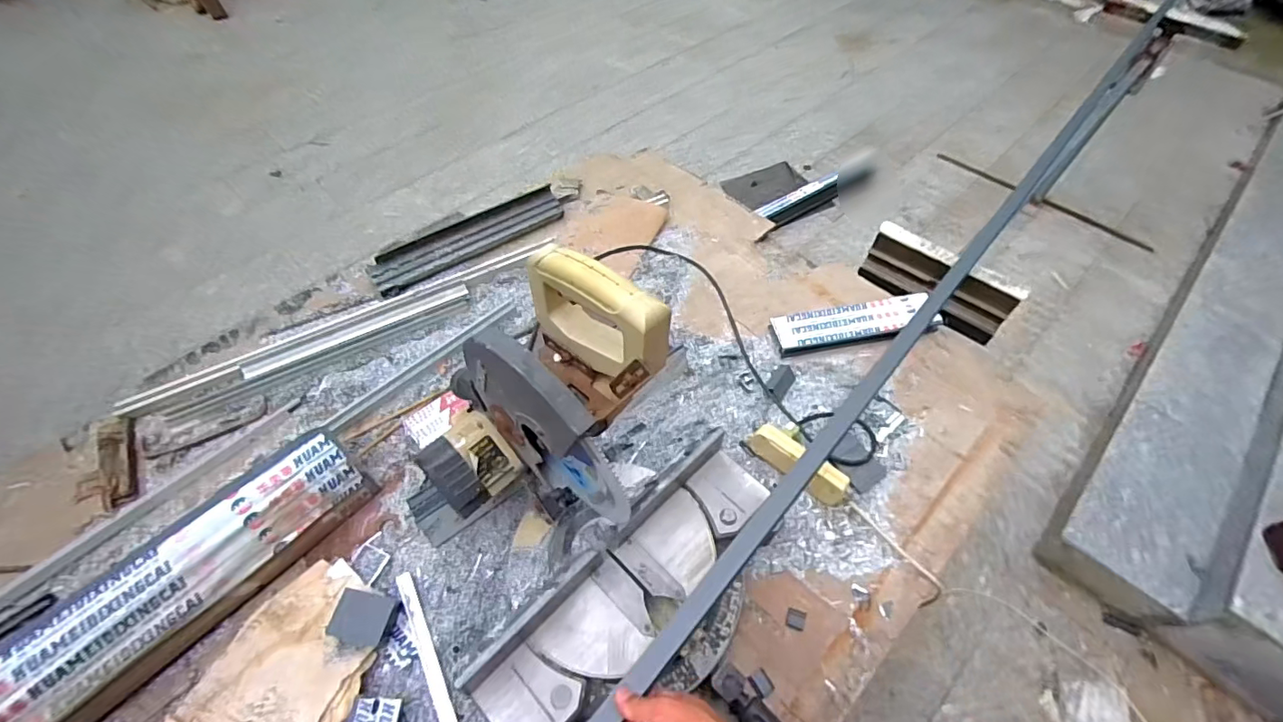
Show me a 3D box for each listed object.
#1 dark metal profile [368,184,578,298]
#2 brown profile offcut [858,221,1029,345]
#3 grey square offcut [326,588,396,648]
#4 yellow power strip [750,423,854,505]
[{"bbox_3d":[-0.366,-0.284,1.174,0.449,0.027,0.123,-33,63,-21],"label":"dark metal profile"},{"bbox_3d":[0.616,-0.167,1.132,0.307,0.112,0.089,38,62,22],"label":"brown profile offcut"},{"bbox_3d":[-0.393,0.362,0.761,0.078,0.014,0.064,12,57,7],"label":"grey square offcut"},{"bbox_3d":[0.257,0.168,0.887,0.172,0.056,0.048,32,62,19],"label":"yellow power strip"}]

